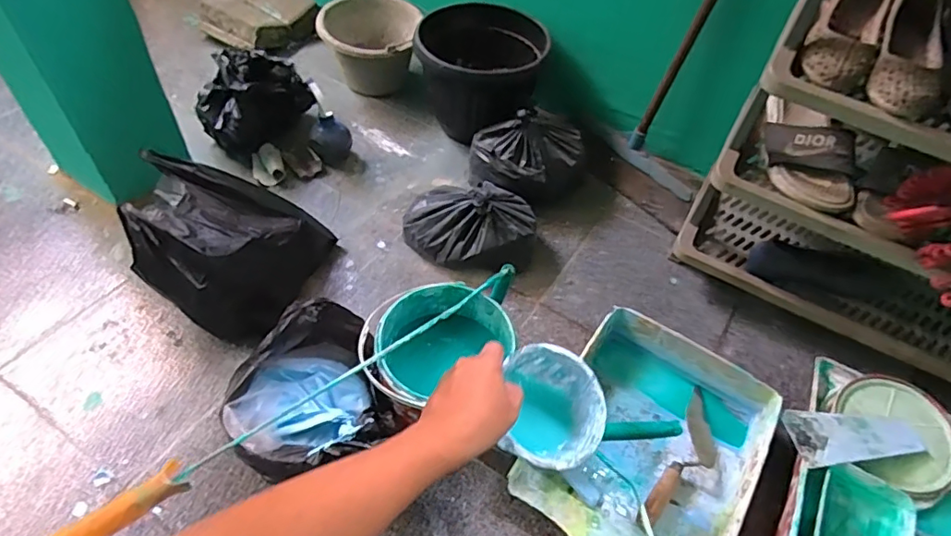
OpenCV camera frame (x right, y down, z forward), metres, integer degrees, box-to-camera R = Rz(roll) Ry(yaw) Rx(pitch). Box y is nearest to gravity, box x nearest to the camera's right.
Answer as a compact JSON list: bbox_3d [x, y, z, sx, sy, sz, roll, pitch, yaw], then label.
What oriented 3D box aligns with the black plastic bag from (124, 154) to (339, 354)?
[{"bbox_3d":[-0.411,-0.043,0.891,0.236,0.195,0.264,20,51,11],"label":"black plastic bag"}]

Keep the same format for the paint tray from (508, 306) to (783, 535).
[{"bbox_3d":[0.246,0.254,0.788,0.280,0.071,0.358,30,55,18],"label":"paint tray"}]

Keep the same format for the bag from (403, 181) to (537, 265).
[{"bbox_3d":[-0.013,-0.087,1.021,0.240,0.117,0.167,6,50,-1],"label":"bag"}]

